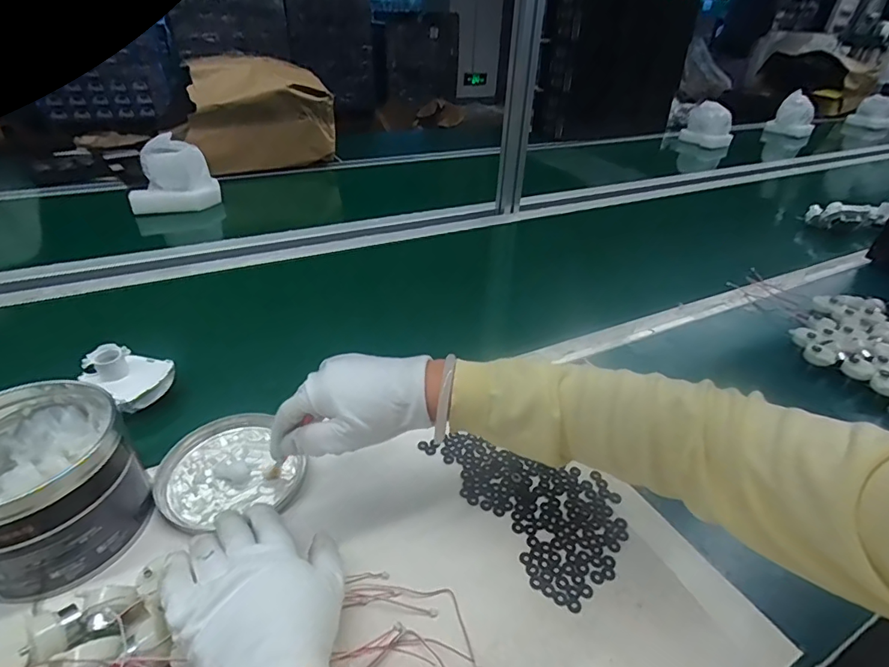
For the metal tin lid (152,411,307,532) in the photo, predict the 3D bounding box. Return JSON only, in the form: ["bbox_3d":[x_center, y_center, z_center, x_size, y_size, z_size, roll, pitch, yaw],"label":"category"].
[{"bbox_3d":[-0.201,0.128,0.444,0.114,0.015,0.125,2,34,-1],"label":"metal tin lid"}]

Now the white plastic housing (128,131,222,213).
[{"bbox_3d":[-0.555,-0.318,0.975,0.152,0.132,0.094,-7,36,-14],"label":"white plastic housing"}]

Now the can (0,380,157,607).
[{"bbox_3d":[-0.318,0.117,0.375,0.136,0.102,0.125,2,34,-1],"label":"can"}]

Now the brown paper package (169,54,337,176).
[{"bbox_3d":[-0.462,-0.531,1.195,0.353,0.251,0.152,-11,37,-18],"label":"brown paper package"}]

